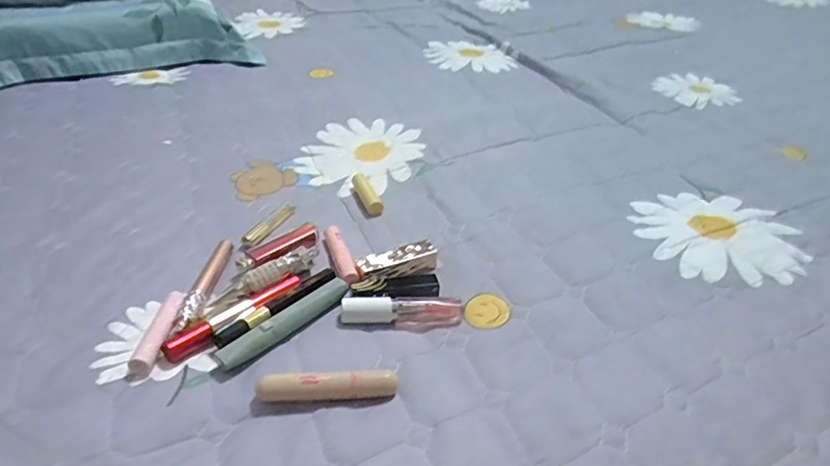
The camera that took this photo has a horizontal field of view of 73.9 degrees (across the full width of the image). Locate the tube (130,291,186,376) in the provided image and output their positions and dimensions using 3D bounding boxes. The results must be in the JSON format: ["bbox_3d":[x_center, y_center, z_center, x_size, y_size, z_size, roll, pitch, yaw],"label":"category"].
[{"bbox_3d":[-0.209,0.079,0.451,0.018,0.016,0.085,1,36,-3],"label":"tube"}]

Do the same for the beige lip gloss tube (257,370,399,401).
[{"bbox_3d":[-0.063,0.116,0.411,0.101,0.020,0.018,-3,36,-8],"label":"beige lip gloss tube"}]

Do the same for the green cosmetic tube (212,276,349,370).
[{"bbox_3d":[-0.106,0.076,0.462,0.019,0.022,0.124,28,43,30],"label":"green cosmetic tube"}]

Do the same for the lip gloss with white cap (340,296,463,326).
[{"bbox_3d":[-0.011,0.067,0.482,0.104,0.024,0.021,-1,36,-5],"label":"lip gloss with white cap"}]

